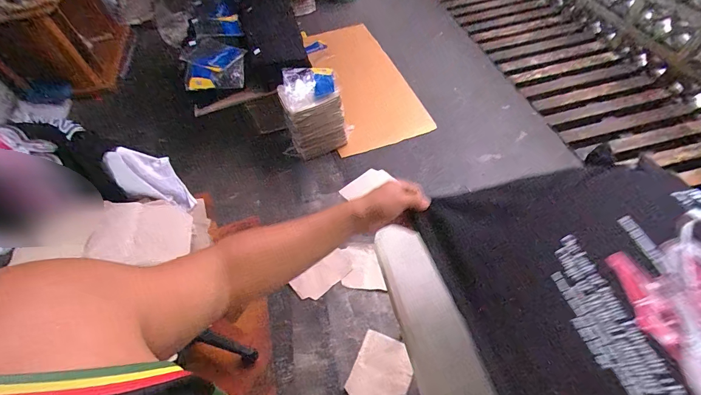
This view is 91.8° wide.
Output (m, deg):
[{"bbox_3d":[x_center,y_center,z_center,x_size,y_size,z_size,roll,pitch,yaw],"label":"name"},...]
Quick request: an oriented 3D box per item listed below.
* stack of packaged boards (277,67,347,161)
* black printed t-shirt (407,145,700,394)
[{"bbox_3d":[-0.195,-0.433,1.780,0.271,0.393,0.268,-21,56,-10],"label":"stack of packaged boards"},{"bbox_3d":[0.465,0.149,0.488,0.598,0.128,0.472,-17,54,-10],"label":"black printed t-shirt"}]

